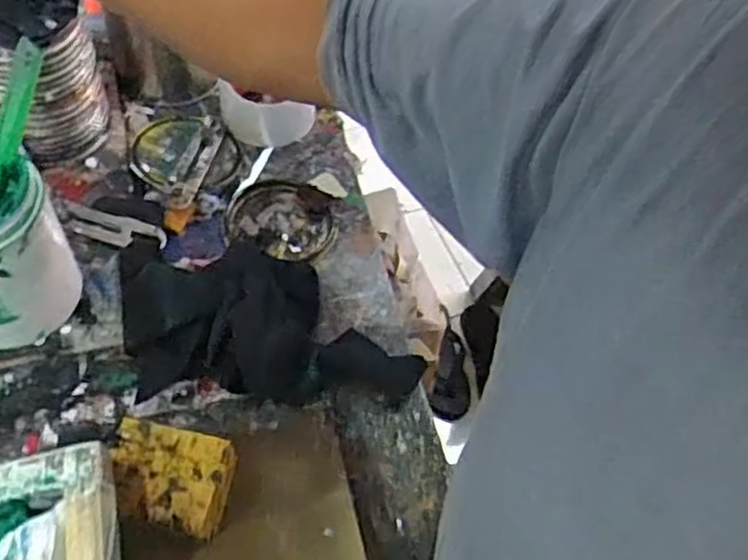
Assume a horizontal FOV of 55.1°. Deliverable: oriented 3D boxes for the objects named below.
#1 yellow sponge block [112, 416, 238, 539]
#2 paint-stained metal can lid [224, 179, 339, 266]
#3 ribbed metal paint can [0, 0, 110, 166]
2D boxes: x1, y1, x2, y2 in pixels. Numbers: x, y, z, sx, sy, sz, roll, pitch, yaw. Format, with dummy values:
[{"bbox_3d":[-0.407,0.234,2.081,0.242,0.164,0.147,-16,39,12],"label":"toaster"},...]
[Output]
[{"bbox_3d":[-0.145,0.142,0.509,0.086,0.034,0.066,13,56,3],"label":"yellow sponge block"},{"bbox_3d":[-0.081,-0.057,0.666,0.099,0.009,0.085,30,58,13],"label":"paint-stained metal can lid"},{"bbox_3d":[-0.298,-0.177,0.613,0.093,0.139,0.096,3,56,-4],"label":"ribbed metal paint can"}]

